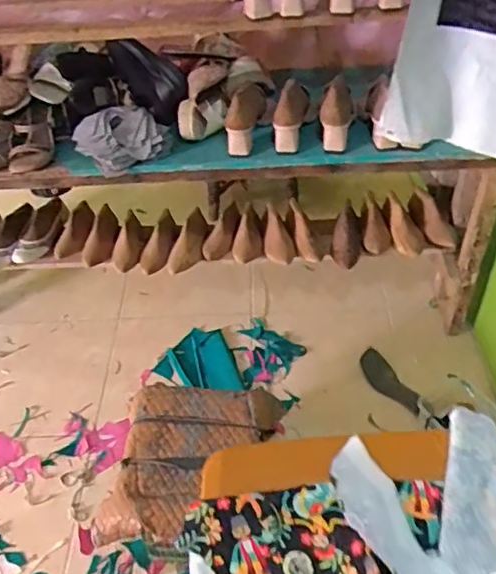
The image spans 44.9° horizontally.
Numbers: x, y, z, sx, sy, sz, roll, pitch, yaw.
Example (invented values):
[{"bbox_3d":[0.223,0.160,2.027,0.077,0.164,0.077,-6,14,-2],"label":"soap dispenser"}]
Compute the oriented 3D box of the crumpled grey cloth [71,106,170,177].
[{"bbox_3d":[-0.275,-0.327,1.304,0.205,0.092,0.146,-11,44,-8],"label":"crumpled grey cloth"}]

